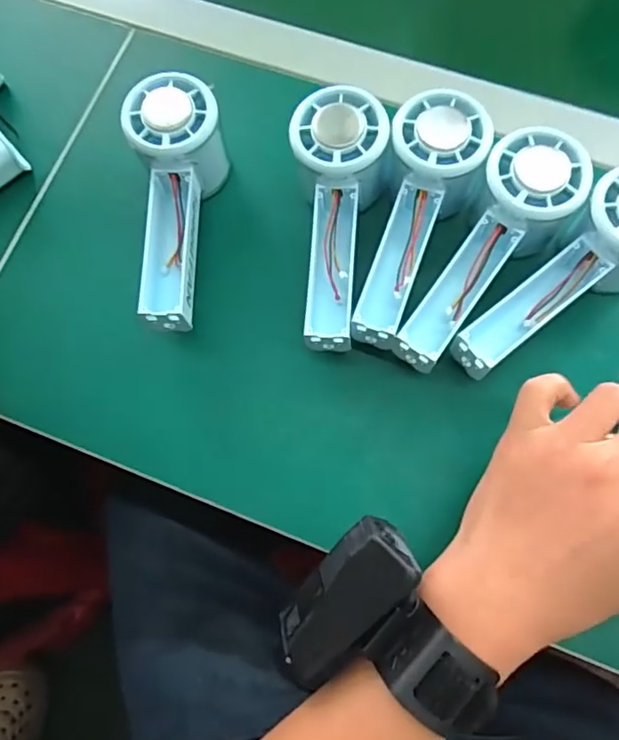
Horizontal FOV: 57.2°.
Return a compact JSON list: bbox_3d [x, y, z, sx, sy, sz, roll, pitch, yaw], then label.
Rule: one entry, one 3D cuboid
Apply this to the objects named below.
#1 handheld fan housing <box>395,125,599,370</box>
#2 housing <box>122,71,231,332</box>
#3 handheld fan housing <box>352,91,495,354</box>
[{"bbox_3d":[0.105,-0.067,0.340,0.060,0.058,0.153,36,91,11],"label":"handheld fan housing"},{"bbox_3d":[-0.077,-0.100,0.353,0.053,0.056,0.150,-7,74,0],"label":"housing"},{"bbox_3d":[0.064,-0.084,0.343,0.053,0.061,0.149,17,75,6],"label":"handheld fan housing"}]

